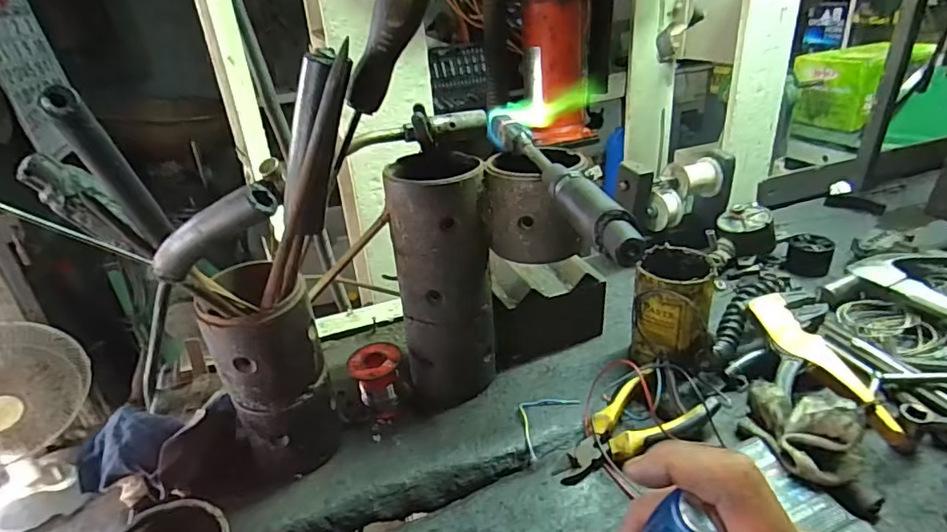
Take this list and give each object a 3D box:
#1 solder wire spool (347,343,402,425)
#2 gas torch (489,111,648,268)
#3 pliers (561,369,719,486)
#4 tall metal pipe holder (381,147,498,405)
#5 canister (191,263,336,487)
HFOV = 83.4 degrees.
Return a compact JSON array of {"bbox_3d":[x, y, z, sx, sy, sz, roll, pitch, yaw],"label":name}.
[{"bbox_3d":[-0.092,0.115,0.519,0.048,0.058,0.052,-4,28,2],"label":"solder wire spool"},{"bbox_3d":[0.059,-0.073,0.408,0.025,0.034,0.260,-10,29,-10],"label":"gas torch"},{"bbox_3d":[0.138,0.138,0.473,0.147,0.034,0.070,-13,29,-14],"label":"pliers"},{"bbox_3d":[-0.029,0.018,0.513,0.088,0.229,0.082,-7,28,-3],"label":"tall metal pipe holder"},{"bbox_3d":[-0.166,0.090,0.445,0.079,0.194,0.084,-18,31,-23],"label":"canister"}]

